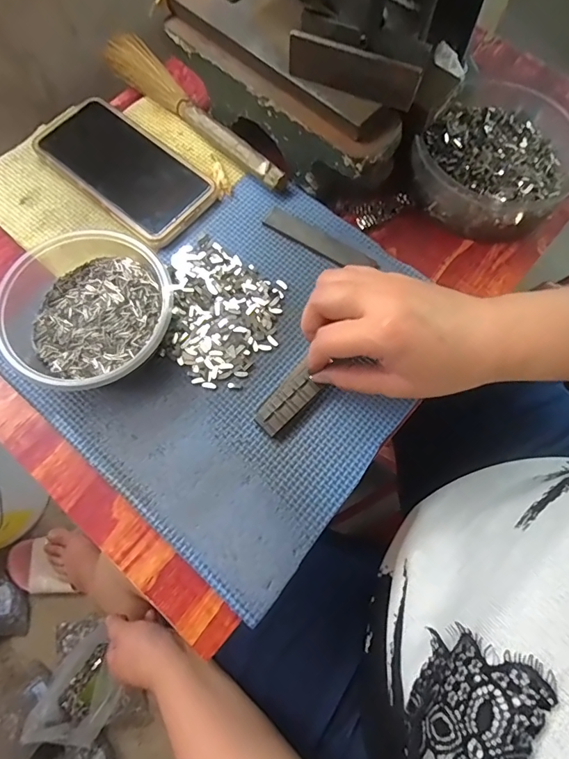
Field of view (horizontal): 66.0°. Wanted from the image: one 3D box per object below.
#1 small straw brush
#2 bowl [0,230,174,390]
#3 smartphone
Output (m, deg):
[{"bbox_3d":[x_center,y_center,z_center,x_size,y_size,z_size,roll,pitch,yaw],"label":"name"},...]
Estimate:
[{"bbox_3d":[-0.086,-0.239,0.388,0.037,0.021,0.230,-39,76,-13],"label":"small straw brush"},{"bbox_3d":[-0.142,-0.047,0.308,0.117,0.055,0.110,0,71,-1],"label":"bowl"},{"bbox_3d":[-0.134,-0.177,0.370,0.155,0.012,0.076,40,75,11],"label":"smartphone"}]

